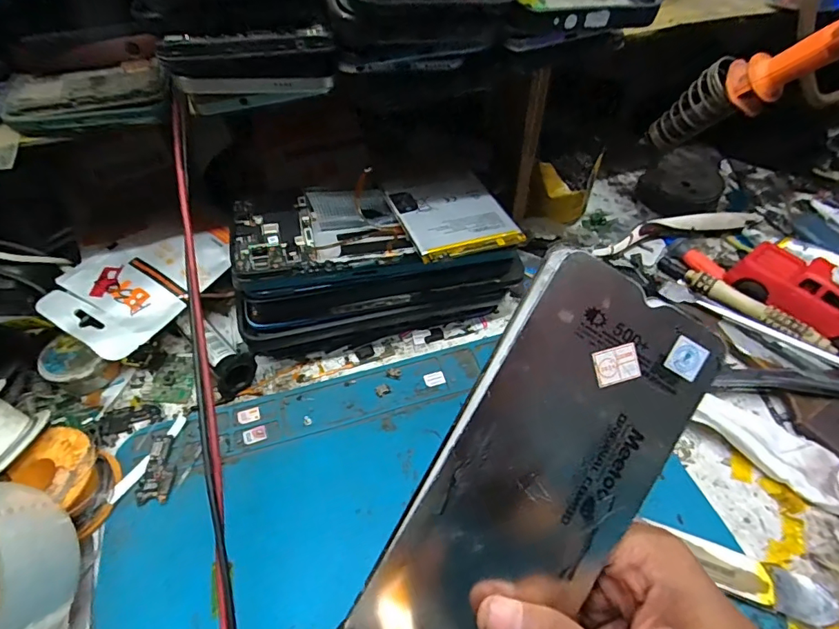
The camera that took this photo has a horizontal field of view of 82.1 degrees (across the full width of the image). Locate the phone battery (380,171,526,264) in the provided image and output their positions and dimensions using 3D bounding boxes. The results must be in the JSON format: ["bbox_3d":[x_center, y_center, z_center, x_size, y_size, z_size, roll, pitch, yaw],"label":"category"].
[{"bbox_3d":[0.019,-0.062,0.287,0.062,0.007,0.072,-18,51,-13],"label":"phone battery"}]

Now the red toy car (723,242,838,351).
[{"bbox_3d":[0.256,-0.011,0.313,0.052,0.035,0.093,-24,53,-18],"label":"red toy car"}]

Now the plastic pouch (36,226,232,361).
[{"bbox_3d":[-0.173,-0.023,0.305,0.073,0.016,0.104,31,57,26],"label":"plastic pouch"}]

